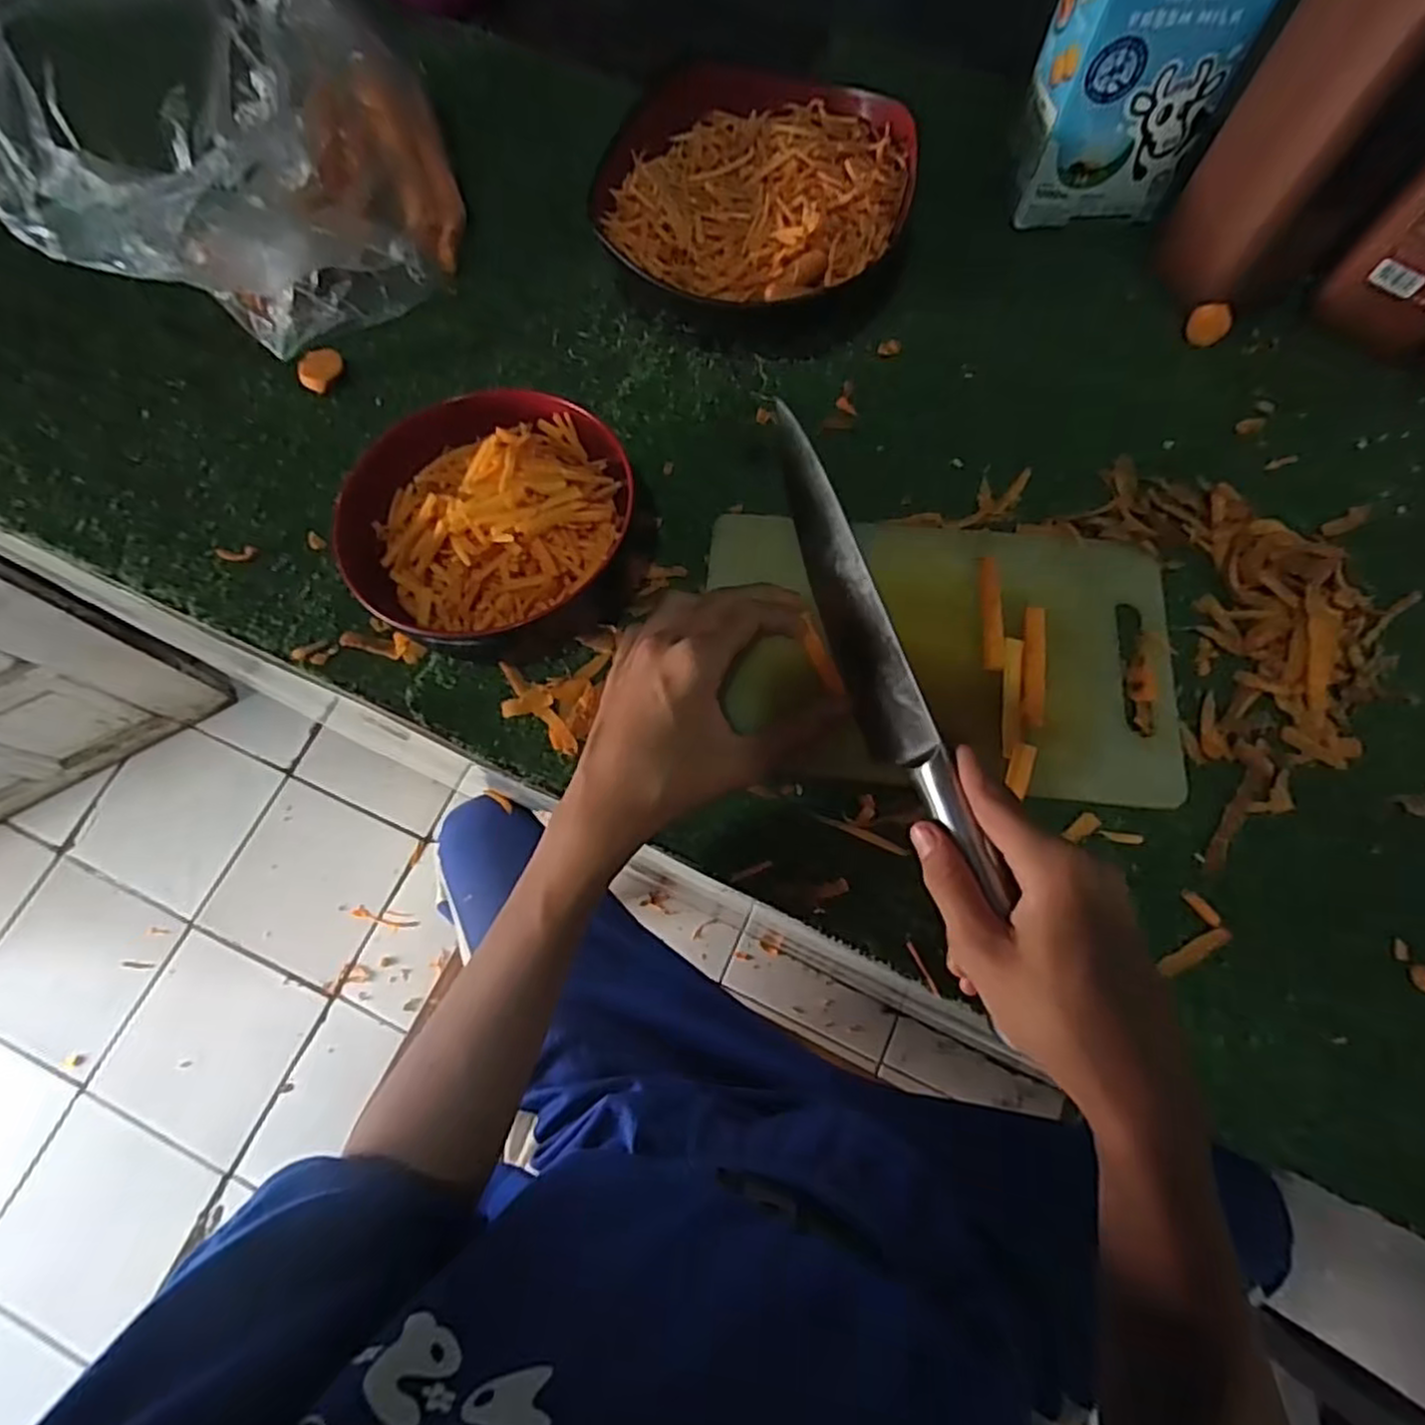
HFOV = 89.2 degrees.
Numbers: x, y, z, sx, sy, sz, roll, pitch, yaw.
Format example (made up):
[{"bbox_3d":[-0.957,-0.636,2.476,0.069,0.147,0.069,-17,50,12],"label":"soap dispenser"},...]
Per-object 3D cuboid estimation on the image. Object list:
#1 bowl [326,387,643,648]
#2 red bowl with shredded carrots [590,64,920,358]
[{"bbox_3d":[-0.114,-0.104,0.377,0.141,0.063,0.121,-21,74,-7],"label":"bowl"},{"bbox_3d":[0.025,-0.307,0.447,0.178,0.062,0.165,0,72,-1],"label":"red bowl with shredded carrots"}]

